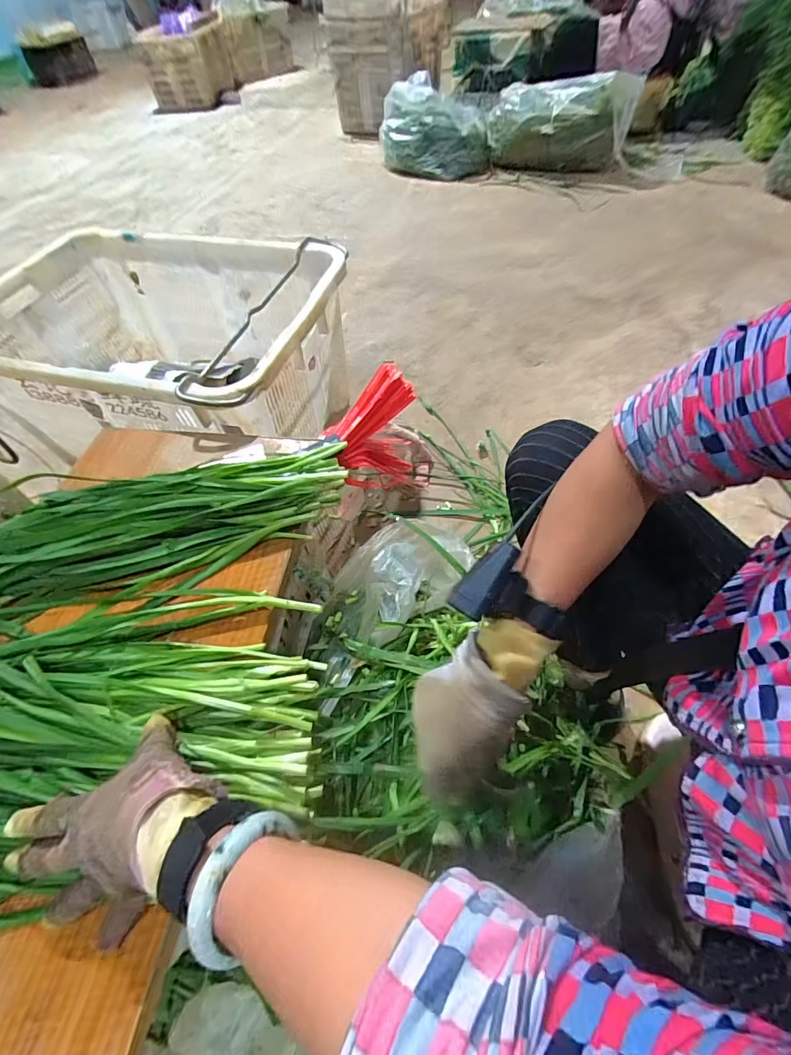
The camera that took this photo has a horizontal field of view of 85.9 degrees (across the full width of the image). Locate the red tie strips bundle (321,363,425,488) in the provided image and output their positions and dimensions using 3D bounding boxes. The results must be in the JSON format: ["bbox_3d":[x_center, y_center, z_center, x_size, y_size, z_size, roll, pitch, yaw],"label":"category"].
[{"bbox_3d":[-0.030,-0.143,0.669,0.033,0.192,0.151,16,36,43],"label":"red tie strips bundle"}]

